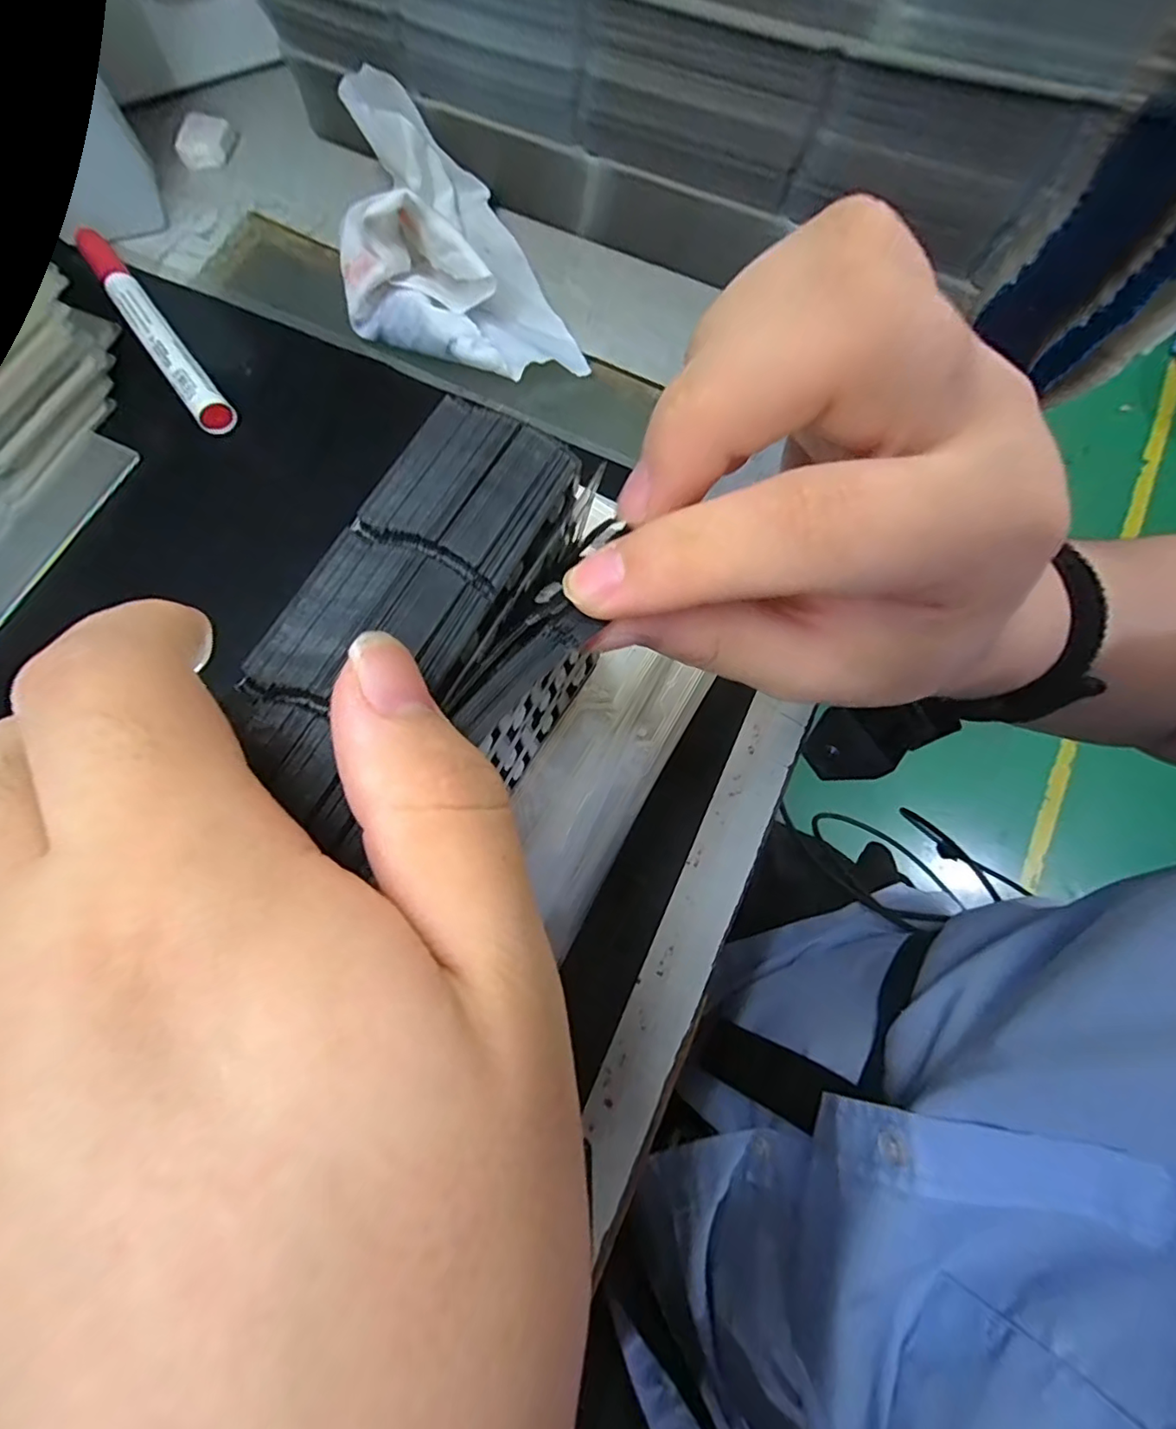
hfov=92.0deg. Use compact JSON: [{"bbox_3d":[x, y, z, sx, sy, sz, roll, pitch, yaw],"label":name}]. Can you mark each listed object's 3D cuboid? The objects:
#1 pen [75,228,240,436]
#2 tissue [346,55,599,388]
[{"bbox_3d":[-0.219,-0.195,0.282,0.016,0.016,0.144,-37,79,-10],"label":"pen"},{"bbox_3d":[-0.077,-0.233,0.281,0.099,0.051,0.158,-24,77,-8],"label":"tissue"}]

